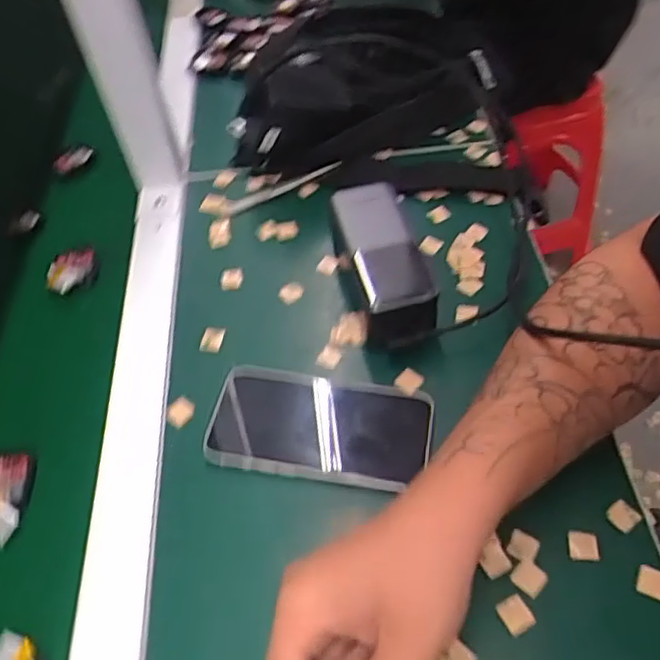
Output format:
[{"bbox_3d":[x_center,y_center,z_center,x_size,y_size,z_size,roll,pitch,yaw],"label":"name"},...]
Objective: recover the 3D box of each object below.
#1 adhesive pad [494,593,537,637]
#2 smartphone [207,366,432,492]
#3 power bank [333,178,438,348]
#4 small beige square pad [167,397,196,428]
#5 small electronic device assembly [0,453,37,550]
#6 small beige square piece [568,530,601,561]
[{"bbox_3d":[0.103,0.157,0.363,0.016,0.004,0.018,-23,52,-13],"label":"adhesive pad"},{"bbox_3d":[-0.006,0.064,0.439,0.141,0.014,0.076,7,52,11],"label":"smartphone"},{"bbox_3d":[0.040,-0.047,0.497,0.055,0.055,0.138,-10,50,-3],"label":"power bank"},{"bbox_3d":[-0.105,0.057,0.460,0.020,0.004,0.019,-37,56,-23],"label":"small beige square pad"},{"bbox_3d":[-0.216,0.109,0.427,0.036,0.013,0.062,-7,50,0],"label":"small electronic device assembly"},{"bbox_3d":[0.149,0.126,0.385,0.016,0.004,0.017,3,50,7],"label":"small beige square piece"}]

